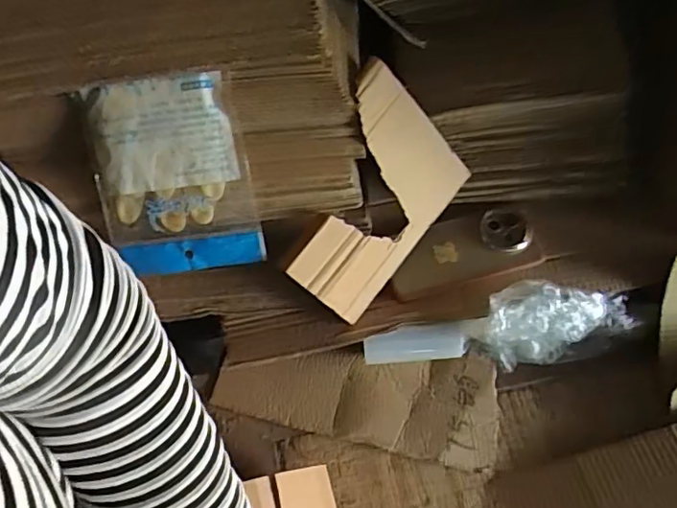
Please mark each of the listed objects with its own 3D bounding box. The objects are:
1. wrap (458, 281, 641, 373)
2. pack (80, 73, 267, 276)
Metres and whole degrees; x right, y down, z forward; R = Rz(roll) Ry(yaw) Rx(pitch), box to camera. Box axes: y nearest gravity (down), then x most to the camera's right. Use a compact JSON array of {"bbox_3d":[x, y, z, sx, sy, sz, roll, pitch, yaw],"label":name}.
[{"bbox_3d":[0.215,0.070,0.575,0.175,0.074,0.070,-11,70,-2],"label":"wrap"},{"bbox_3d":[-0.148,-0.066,0.497,0.133,0.020,0.170,-7,110,2],"label":"pack"}]

